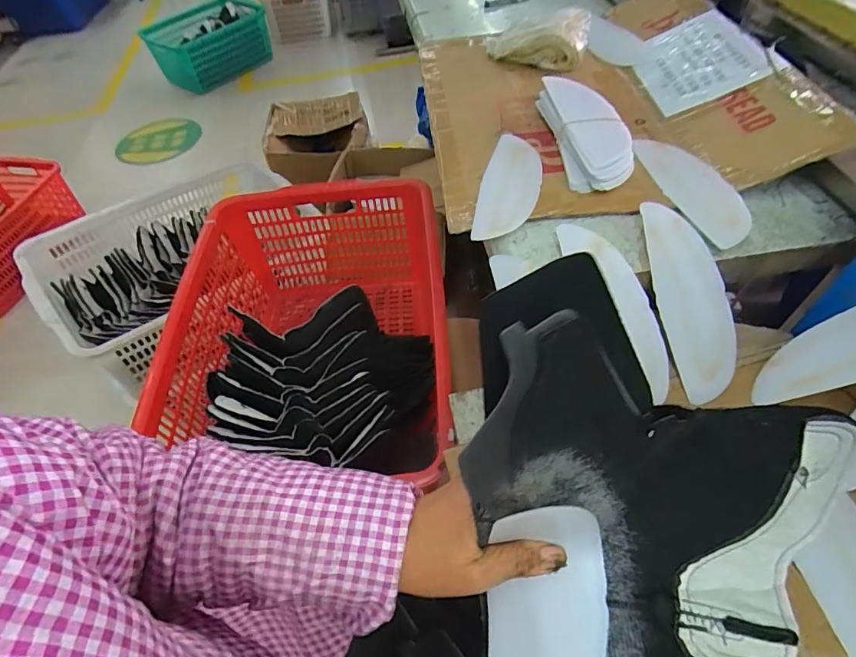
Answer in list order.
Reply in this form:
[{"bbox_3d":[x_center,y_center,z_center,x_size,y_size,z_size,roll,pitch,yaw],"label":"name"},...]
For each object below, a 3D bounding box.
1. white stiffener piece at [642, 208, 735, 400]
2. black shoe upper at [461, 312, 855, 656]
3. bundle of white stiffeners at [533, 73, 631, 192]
[{"bbox_3d":[0.276,-0.033,0.495,0.066,0.008,0.211,-10,78,5],"label":"white stiffener piece"},{"bbox_3d":[0.117,0.134,0.209,0.186,0.171,0.216,-1,53,5],"label":"black shoe upper"},{"bbox_3d":[0.205,-0.270,0.623,0.077,0.053,0.234,-7,52,0],"label":"bundle of white stiffeners"}]

